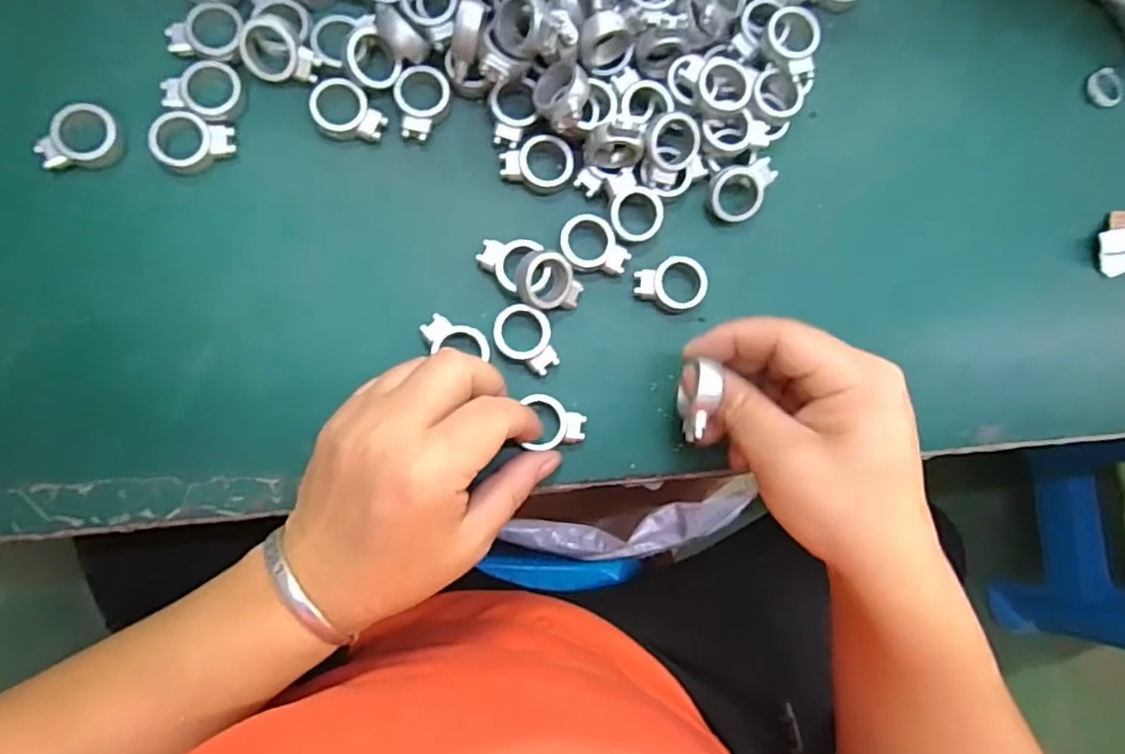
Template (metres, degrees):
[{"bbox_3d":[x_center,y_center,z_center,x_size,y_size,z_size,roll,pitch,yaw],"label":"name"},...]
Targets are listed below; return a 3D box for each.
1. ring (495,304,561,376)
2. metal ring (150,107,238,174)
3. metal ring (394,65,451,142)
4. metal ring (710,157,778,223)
[{"bbox_3d":[-0.016,-0.017,0.299,0.025,0.010,0.034,-44,92,-9],"label":"ring"},{"bbox_3d":[-0.166,-0.104,0.287,0.033,0.009,0.025,15,83,-6],"label":"metal ring"},{"bbox_3d":[-0.067,-0.129,0.304,0.025,0.008,0.033,9,84,-7],"label":"metal ring"},{"bbox_3d":[0.088,-0.092,0.317,0.034,0.017,0.027,-40,91,-9],"label":"metal ring"}]

